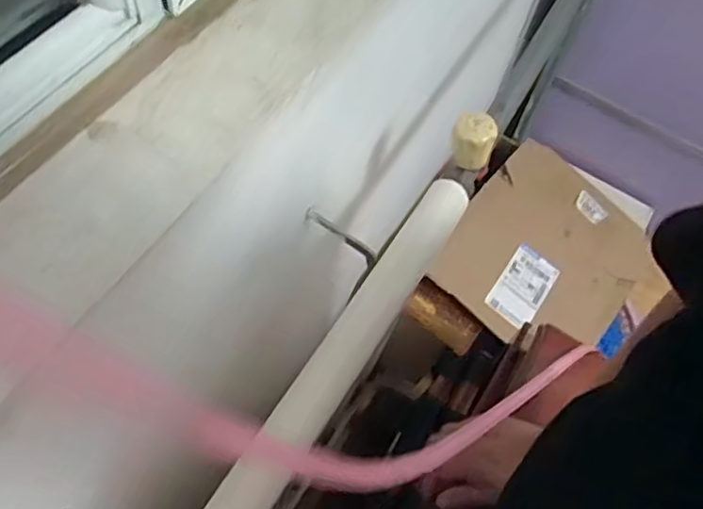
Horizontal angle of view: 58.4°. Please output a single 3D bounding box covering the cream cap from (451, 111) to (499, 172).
[{"bbox_3d":[0.112,-0.106,0.575,0.038,0.044,0.034,18,64,6],"label":"cream cap"}]

